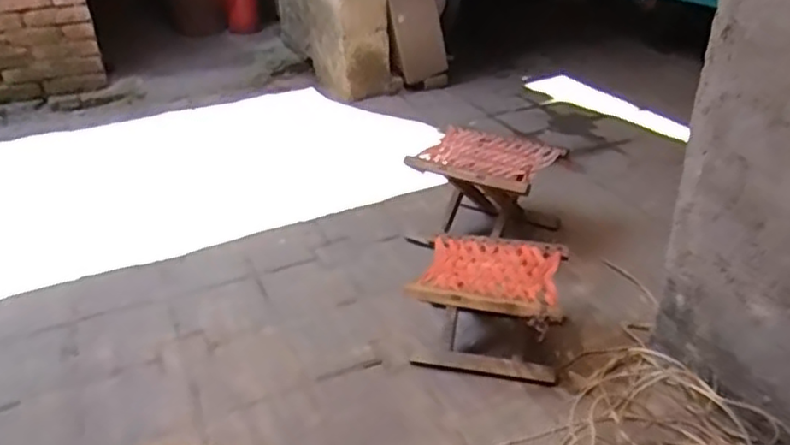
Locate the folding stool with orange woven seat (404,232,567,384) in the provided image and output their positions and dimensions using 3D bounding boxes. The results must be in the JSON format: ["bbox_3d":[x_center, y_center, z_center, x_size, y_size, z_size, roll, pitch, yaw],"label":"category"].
[{"bbox_3d":[0.197,0.158,1.370,0.290,0.187,0.284,8,31,18],"label":"folding stool with orange woven seat"}]

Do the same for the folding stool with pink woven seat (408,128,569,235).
[{"bbox_3d":[0.242,-0.068,1.731,0.303,0.256,0.284,17,36,29],"label":"folding stool with pink woven seat"}]

